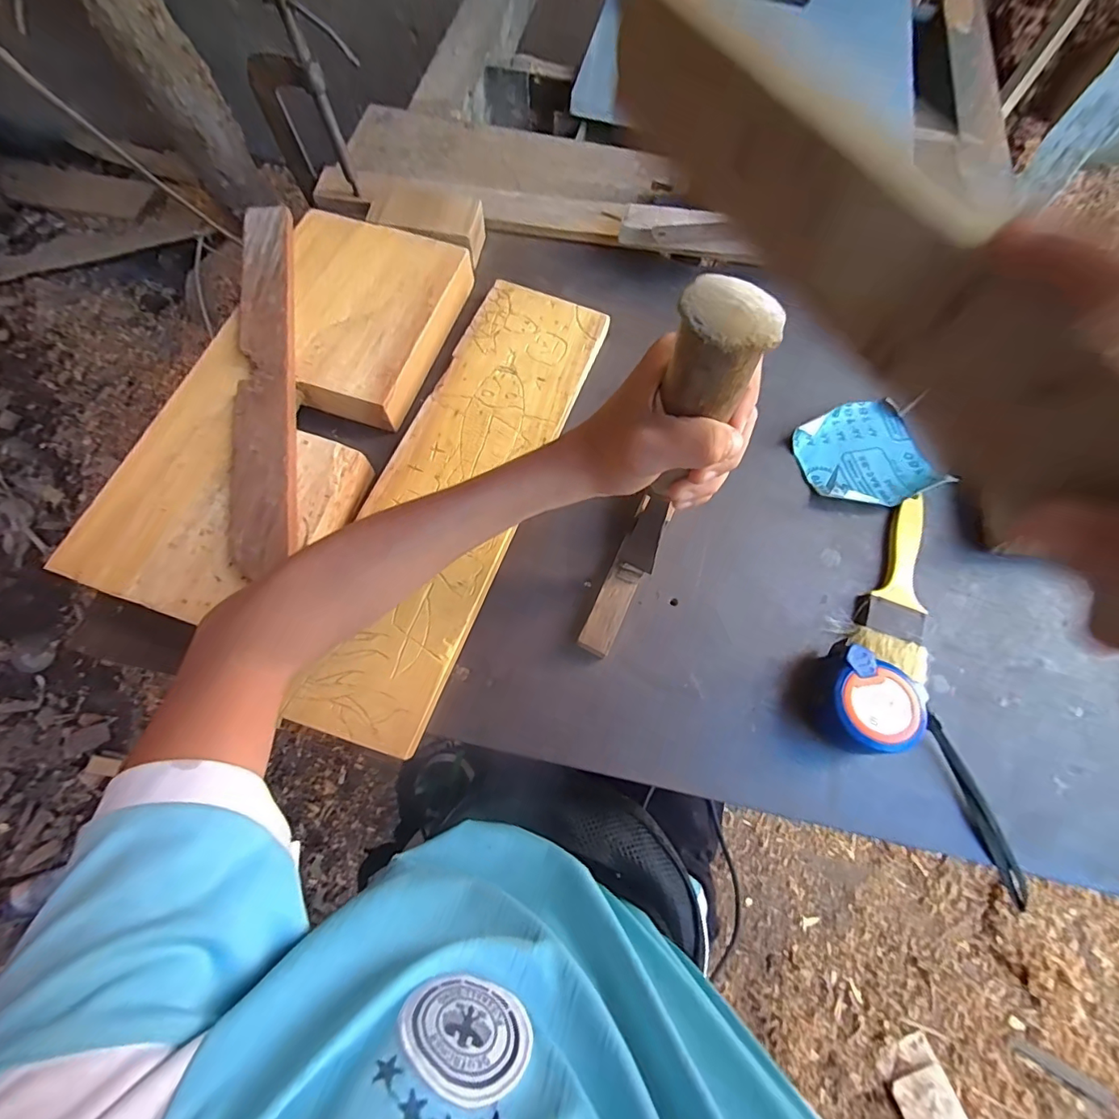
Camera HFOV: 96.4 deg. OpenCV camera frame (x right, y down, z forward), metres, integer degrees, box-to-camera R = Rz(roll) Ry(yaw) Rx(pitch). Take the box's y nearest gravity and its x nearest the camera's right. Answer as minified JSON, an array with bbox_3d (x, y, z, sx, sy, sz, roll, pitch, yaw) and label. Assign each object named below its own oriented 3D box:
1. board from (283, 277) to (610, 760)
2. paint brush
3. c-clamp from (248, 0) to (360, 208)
[{"bbox_3d":[-0.081,-0.063,0.402,0.115,0.031,0.405,20,74,7],"label":"board"},{"bbox_3d":[0.271,0.016,0.389,0.054,0.020,0.148,26,75,8],"label":"paint brush"},{"bbox_3d":[-0.229,-0.410,0.459,0.110,0.148,0.048,21,75,7],"label":"c-clamp"}]

